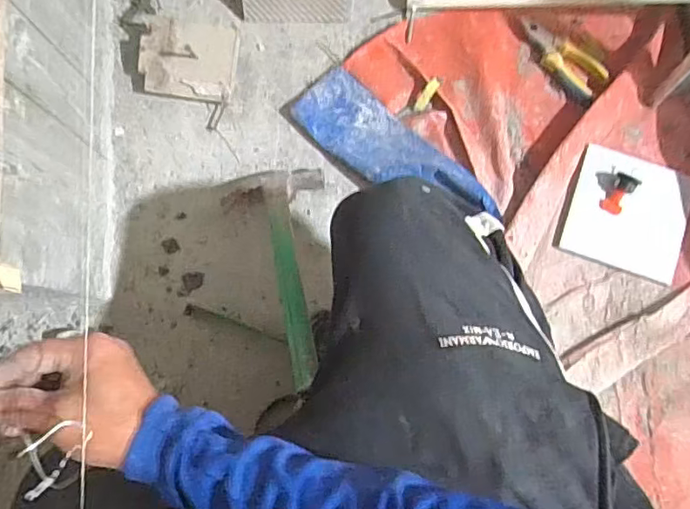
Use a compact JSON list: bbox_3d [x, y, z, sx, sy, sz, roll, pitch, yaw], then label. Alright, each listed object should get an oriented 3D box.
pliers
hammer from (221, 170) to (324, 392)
[{"bbox_3d":[0.291,-0.264,0.740,0.049,0.029,0.137,-28,82,-5],"label":"pliers"},{"bbox_3d":[-0.065,0.015,0.626,0.120,0.050,0.305,-13,48,-3],"label":"hammer"}]

